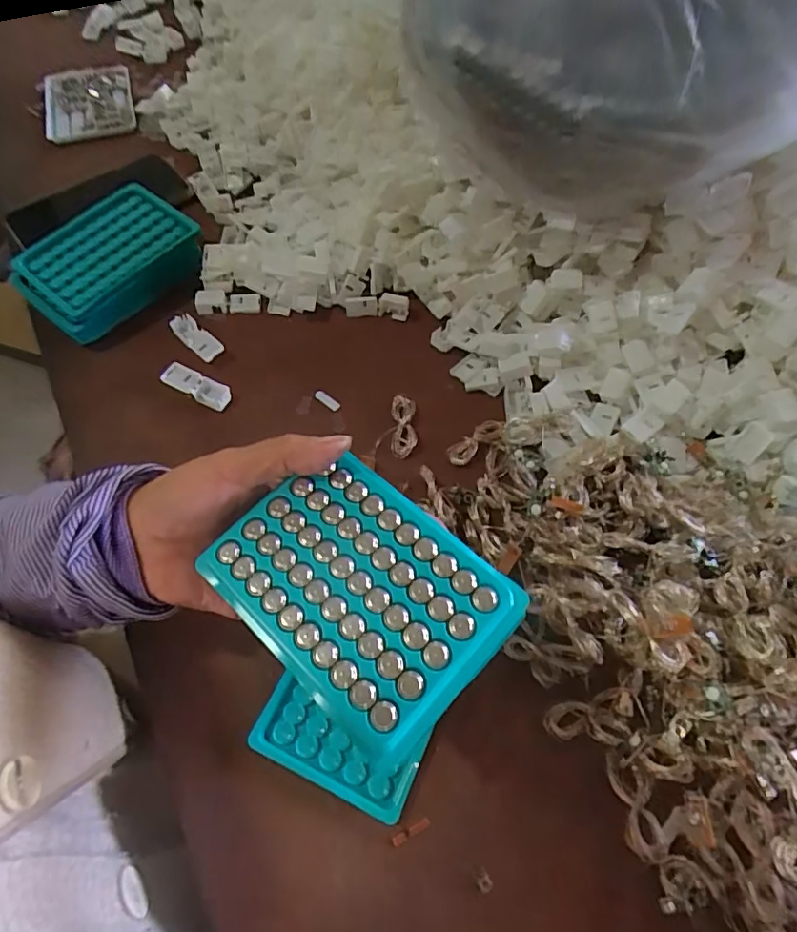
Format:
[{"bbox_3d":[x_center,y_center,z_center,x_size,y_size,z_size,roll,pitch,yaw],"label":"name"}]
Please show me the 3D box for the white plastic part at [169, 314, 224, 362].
[{"bbox_3d":[-0.172,-0.108,0.455,0.021,0.009,0.058,-39,69,-19],"label":"white plastic part"}]

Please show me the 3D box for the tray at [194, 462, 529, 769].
[{"bbox_3d":[-0.020,0.054,0.243,0.128,0.011,0.088,36,71,20],"label":"tray"}]

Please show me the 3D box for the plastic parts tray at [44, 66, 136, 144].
[{"bbox_3d":[-0.366,-0.431,0.636,0.098,0.018,0.144,-17,63,-5],"label":"plastic parts tray"}]

